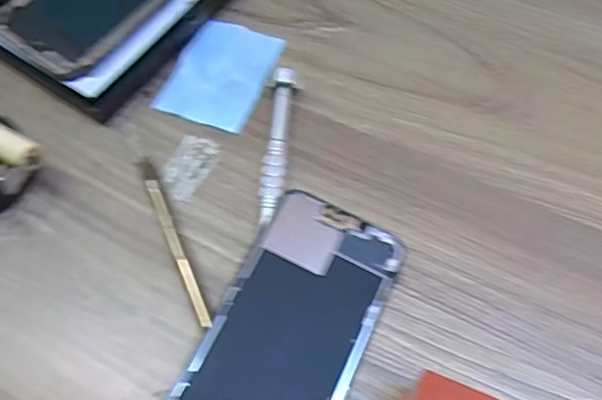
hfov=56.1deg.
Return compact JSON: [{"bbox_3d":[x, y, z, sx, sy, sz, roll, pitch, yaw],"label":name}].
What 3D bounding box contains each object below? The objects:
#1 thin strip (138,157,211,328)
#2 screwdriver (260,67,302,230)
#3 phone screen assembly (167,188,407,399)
[{"bbox_3d":[-0.064,0.018,0.281,0.006,0.009,0.102,-23,64,-10],"label":"thin strip"},{"bbox_3d":[-0.013,-0.030,0.302,0.014,0.012,0.094,5,62,4],"label":"screwdriver"},{"bbox_3d":[-0.006,0.063,0.257,0.067,0.008,0.139,23,65,13],"label":"phone screen assembly"}]

